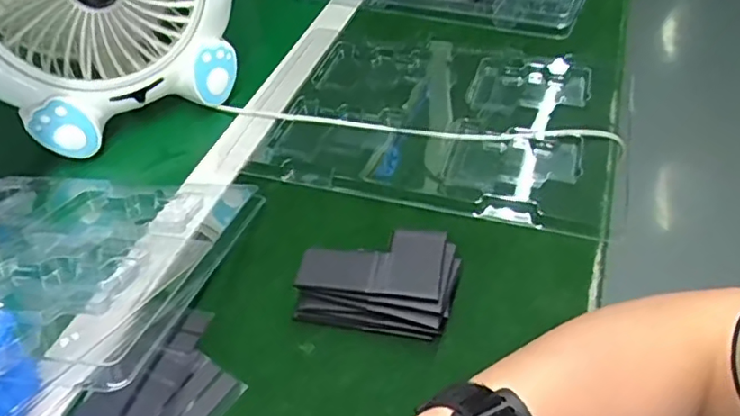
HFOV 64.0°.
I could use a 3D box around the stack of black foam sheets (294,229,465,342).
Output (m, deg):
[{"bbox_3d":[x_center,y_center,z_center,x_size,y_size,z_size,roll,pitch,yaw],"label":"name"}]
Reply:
[{"bbox_3d":[0.007,0.049,0.407,0.102,0.035,0.072,8,47,14],"label":"stack of black foam sheets"}]

